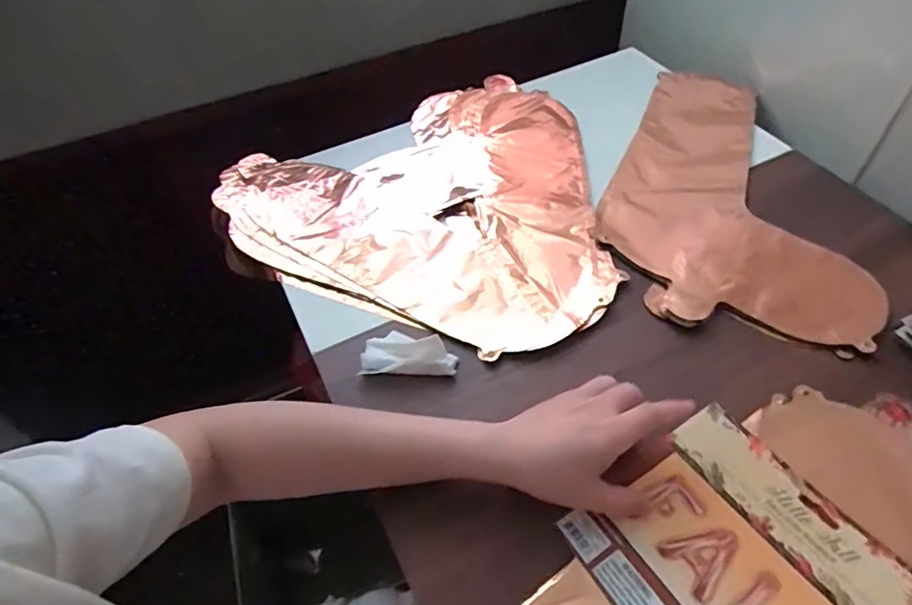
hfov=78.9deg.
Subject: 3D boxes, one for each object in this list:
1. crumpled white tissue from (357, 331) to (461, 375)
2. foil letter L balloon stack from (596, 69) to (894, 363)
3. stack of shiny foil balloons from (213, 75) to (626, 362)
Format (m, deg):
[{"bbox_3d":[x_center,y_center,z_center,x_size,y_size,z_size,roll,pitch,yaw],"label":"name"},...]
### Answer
[{"bbox_3d":[-0.040,0.039,0.467,0.079,0.023,0.040,0,51,3],"label":"crumpled white tissue"},{"bbox_3d":[0.276,-0.133,0.596,0.229,0.012,0.415,6,51,8],"label":"foil letter L balloon stack"},{"bbox_3d":[-0.009,-0.142,0.621,0.420,0.009,0.384,21,55,20],"label":"stack of shiny foil balloons"}]

